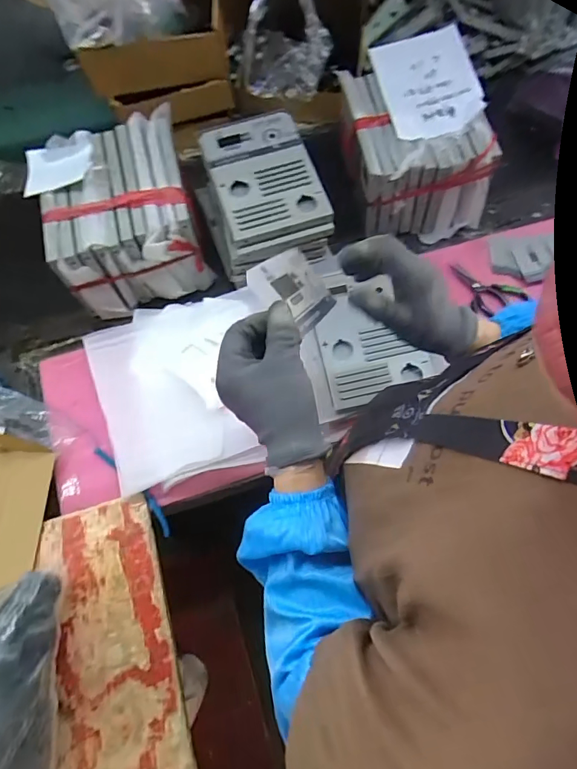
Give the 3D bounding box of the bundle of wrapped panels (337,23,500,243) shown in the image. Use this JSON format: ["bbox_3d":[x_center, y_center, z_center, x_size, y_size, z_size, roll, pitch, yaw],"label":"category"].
[{"bbox_3d":[0.202,-0.421,0.772,0.199,0.168,0.292,-11,69,-4],"label":"bundle of wrapped panels"}]

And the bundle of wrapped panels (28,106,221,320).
[{"bbox_3d":[-0.259,-0.268,0.719,0.218,0.152,0.246,-18,70,-7],"label":"bundle of wrapped panels"}]

